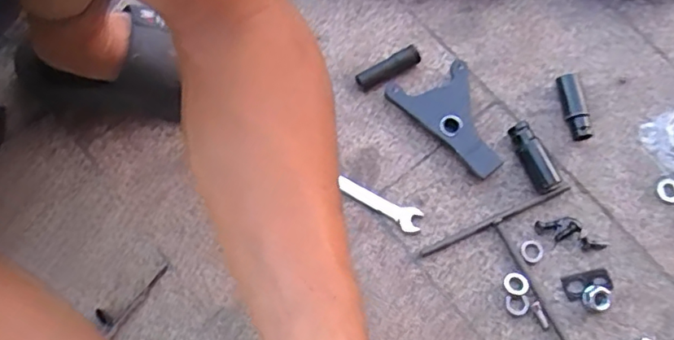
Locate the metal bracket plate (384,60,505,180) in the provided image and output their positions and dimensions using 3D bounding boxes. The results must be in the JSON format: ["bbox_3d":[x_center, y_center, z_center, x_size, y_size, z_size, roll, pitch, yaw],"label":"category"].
[{"bbox_3d":[0.119,-0.047,0.611,0.089,0.024,0.130,-18,74,-8],"label":"metal bracket plate"}]

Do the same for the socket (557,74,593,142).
[{"bbox_3d":[0.269,-0.071,0.626,0.019,0.025,0.076,-7,73,-4],"label":"socket"}]

